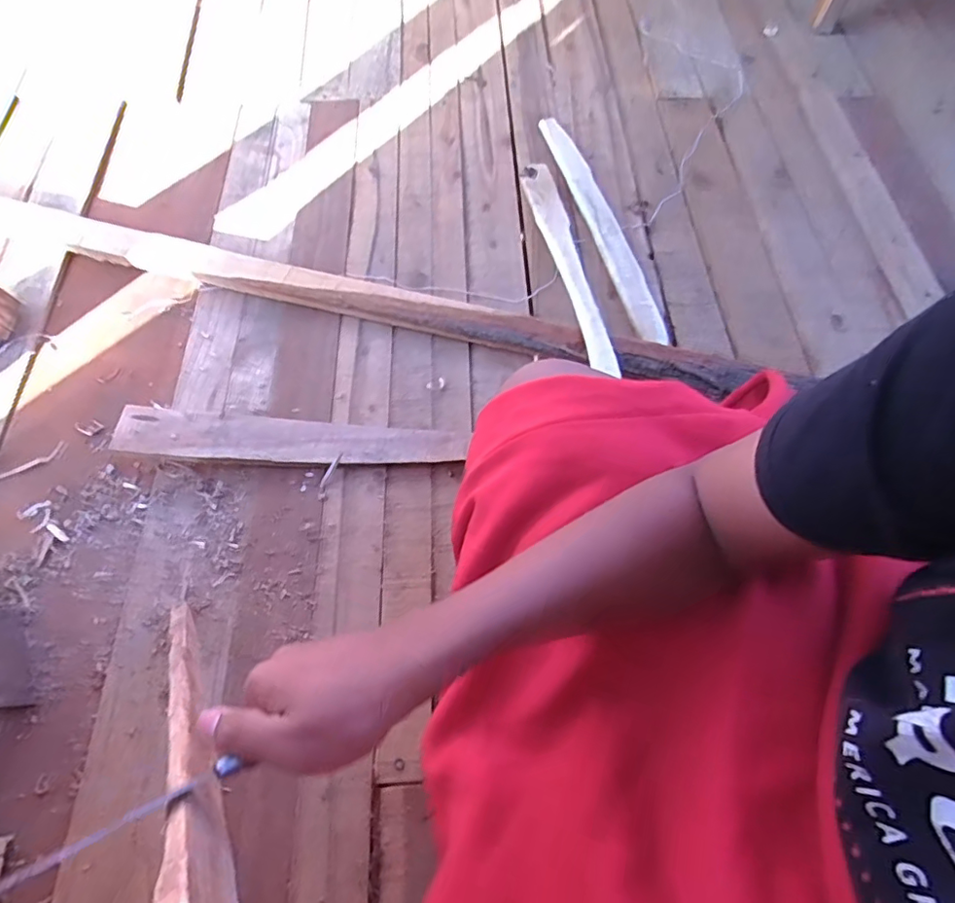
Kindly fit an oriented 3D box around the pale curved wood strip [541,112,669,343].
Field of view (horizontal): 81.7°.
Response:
[{"bbox_3d":[0.184,-0.350,0.823,0.053,0.014,0.442,-11,65,-7],"label":"pale curved wood strip"}]

